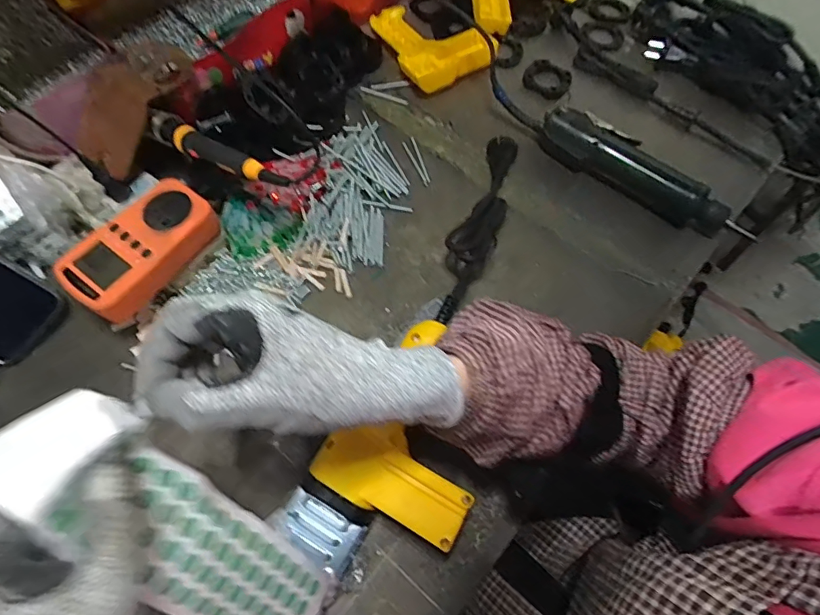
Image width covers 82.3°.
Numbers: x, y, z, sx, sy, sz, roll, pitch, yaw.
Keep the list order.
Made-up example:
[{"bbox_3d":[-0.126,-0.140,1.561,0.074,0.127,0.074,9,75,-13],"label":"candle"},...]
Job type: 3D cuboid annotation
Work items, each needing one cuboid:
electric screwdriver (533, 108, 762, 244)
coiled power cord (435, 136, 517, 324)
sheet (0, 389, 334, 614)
[{"bbox_3d":[0.251,-0.145,0.512,0.235,0.052,0.050,38,69,13],"label":"electric screwdriver"},{"bbox_3d":[0.071,-0.087,0.479,0.042,0.043,0.210,21,66,6],"label":"coiled power cord"},{"bbox_3d":[-0.119,0.127,0.257,0.042,0.220,0.060,13,55,51],"label":"sheet"}]

